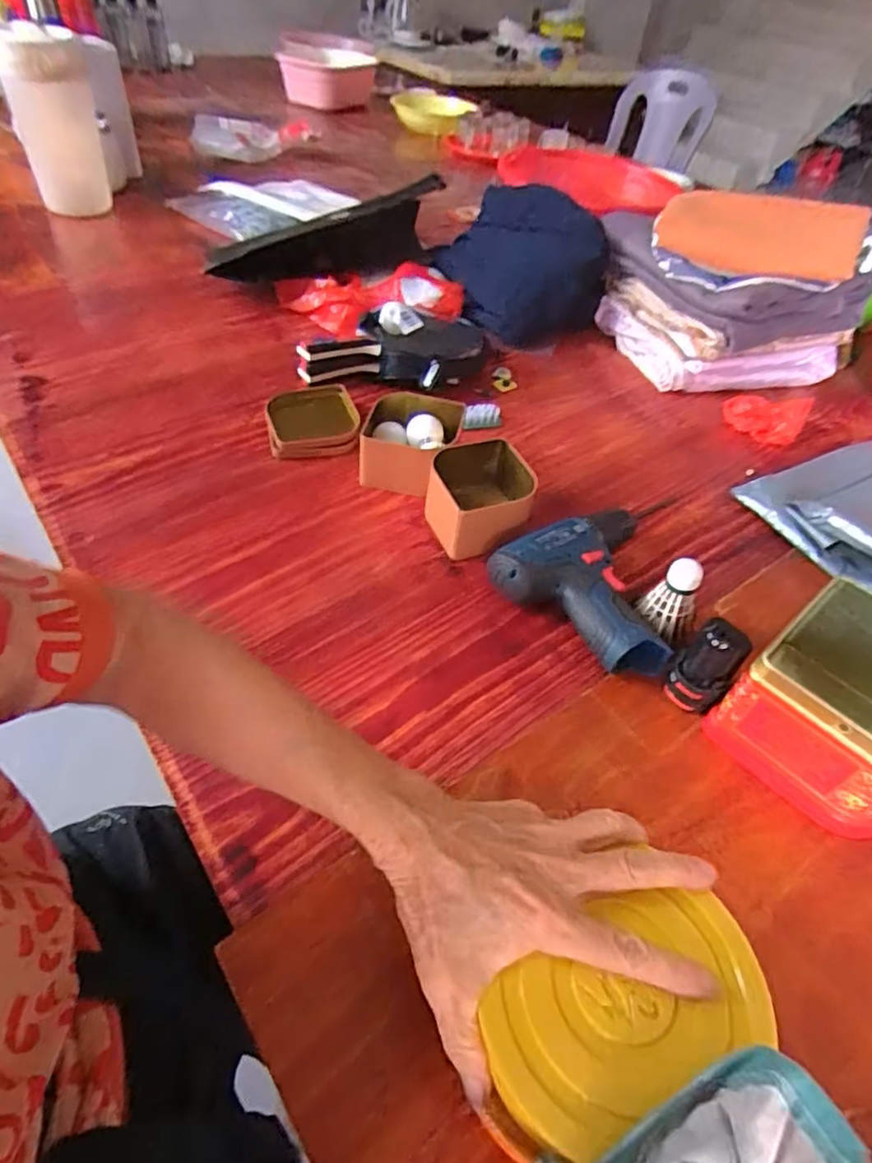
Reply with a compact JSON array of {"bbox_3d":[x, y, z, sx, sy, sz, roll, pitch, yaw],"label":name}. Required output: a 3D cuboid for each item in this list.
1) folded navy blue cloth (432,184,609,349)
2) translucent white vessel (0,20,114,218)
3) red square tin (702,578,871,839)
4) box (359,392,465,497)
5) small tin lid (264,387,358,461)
[{"bbox_3d":[0.129,-0.474,0.938,0.257,0.144,0.225,7,47,0],"label":"folded navy blue cloth"},{"bbox_3d":[-0.611,-0.721,0.998,0.126,0.254,0.122,-12,49,-17],"label":"translucent white vessel"},{"bbox_3d":[0.315,0.093,0.473,0.151,0.091,0.128,-29,56,-29],"label":"red square tin"},{"bbox_3d":[-0.031,-0.151,0.674,0.102,0.058,0.110,12,47,5],"label":"box"},{"bbox_3d":[-0.141,-0.185,0.714,0.100,0.026,0.107,-4,48,-10],"label":"small tin lid"}]

